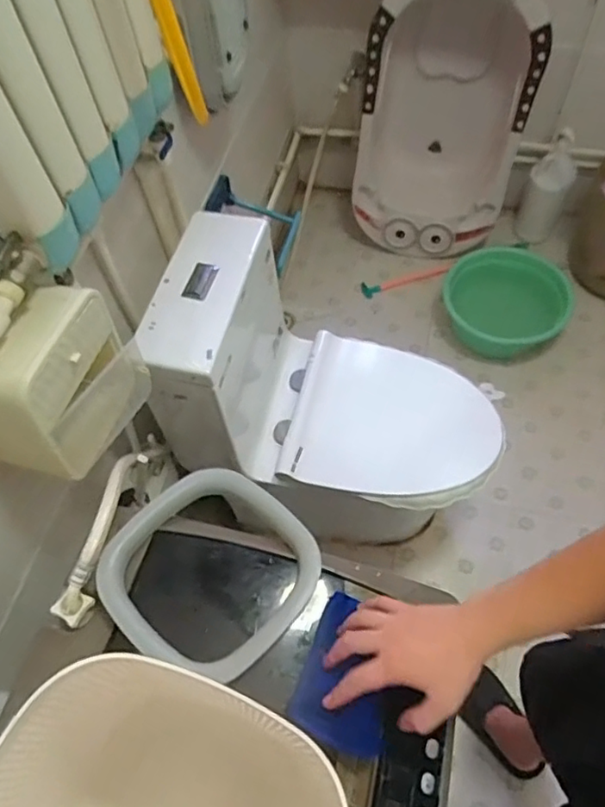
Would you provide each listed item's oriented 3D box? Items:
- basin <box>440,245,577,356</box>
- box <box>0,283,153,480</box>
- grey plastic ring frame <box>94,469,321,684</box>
[{"bbox_3d":[0.642,-0.339,1.826,0.377,0.149,0.403,33,66,21],"label":"basin"},{"bbox_3d":[-0.342,-0.030,0.803,0.142,0.200,0.225,21,63,15],"label":"box"},{"bbox_3d":[-0.107,0.189,0.681,0.219,0.031,0.224,39,67,22],"label":"grey plastic ring frame"}]

